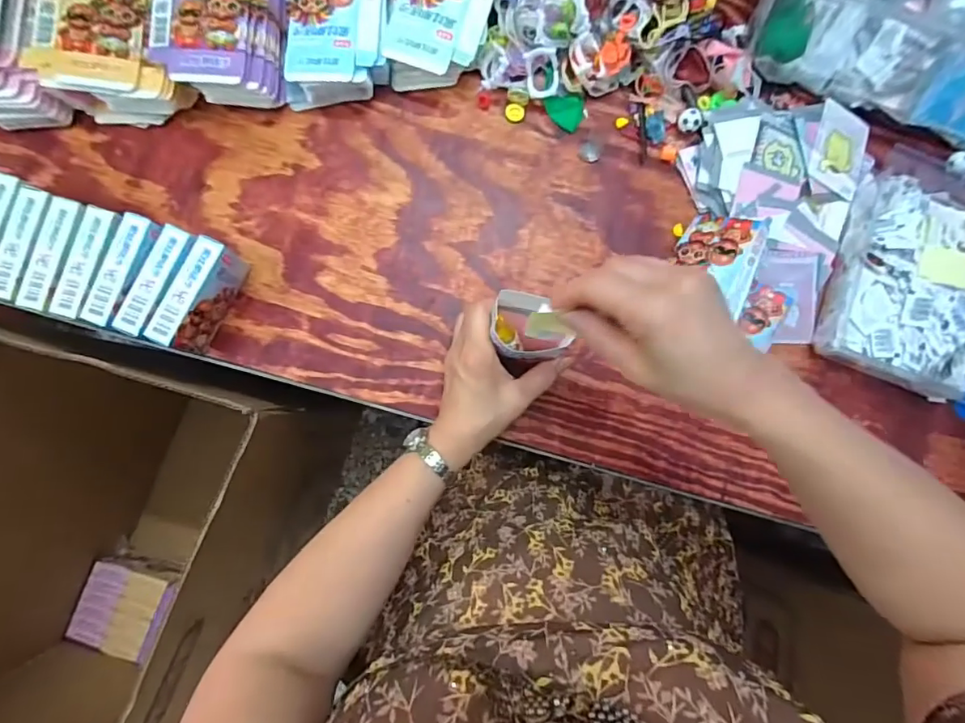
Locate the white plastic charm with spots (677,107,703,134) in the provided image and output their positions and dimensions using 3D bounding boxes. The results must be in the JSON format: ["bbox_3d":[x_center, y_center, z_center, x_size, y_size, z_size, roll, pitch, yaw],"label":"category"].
[{"bbox_3d":[0.207,-0.241,0.515,0.022,0.017,0.020,0,83,-3],"label":"white plastic charm with spots"}]

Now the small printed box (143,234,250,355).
[{"bbox_3d":[-0.237,-0.054,0.440,0.024,0.070,0.092,25,83,0],"label":"small printed box"}]

